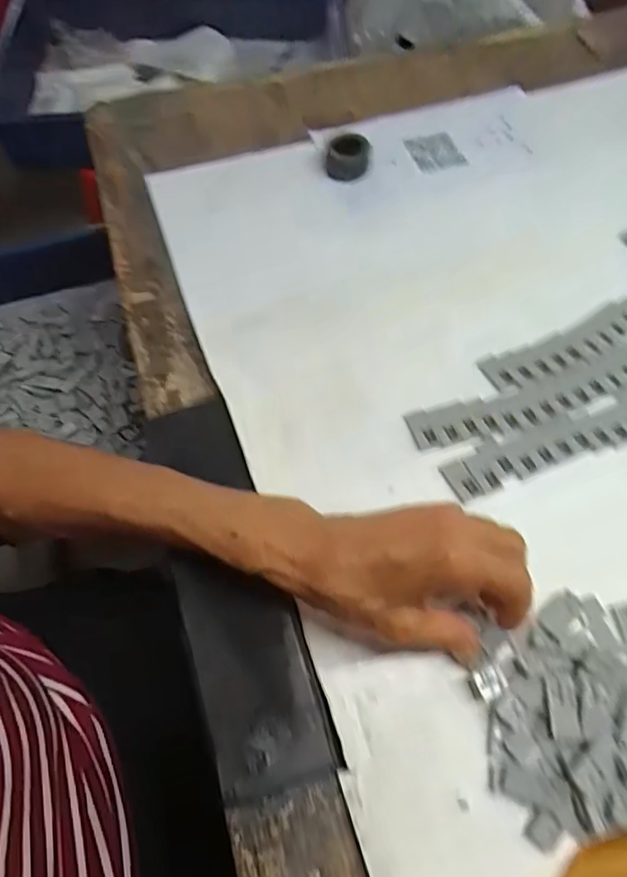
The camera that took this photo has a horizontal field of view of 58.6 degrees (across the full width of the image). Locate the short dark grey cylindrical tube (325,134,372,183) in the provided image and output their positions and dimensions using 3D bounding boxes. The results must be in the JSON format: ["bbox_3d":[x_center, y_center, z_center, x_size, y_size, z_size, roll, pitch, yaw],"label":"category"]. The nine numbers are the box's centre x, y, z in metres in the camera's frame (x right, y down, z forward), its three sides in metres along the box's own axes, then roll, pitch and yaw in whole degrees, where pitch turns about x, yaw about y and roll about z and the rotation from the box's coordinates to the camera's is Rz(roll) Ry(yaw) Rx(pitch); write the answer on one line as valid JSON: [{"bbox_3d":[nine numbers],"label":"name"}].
[{"bbox_3d":[0.027,-0.224,0.445,0.030,0.020,0.029,0,63,0],"label":"short dark grey cylindrical tube"}]

